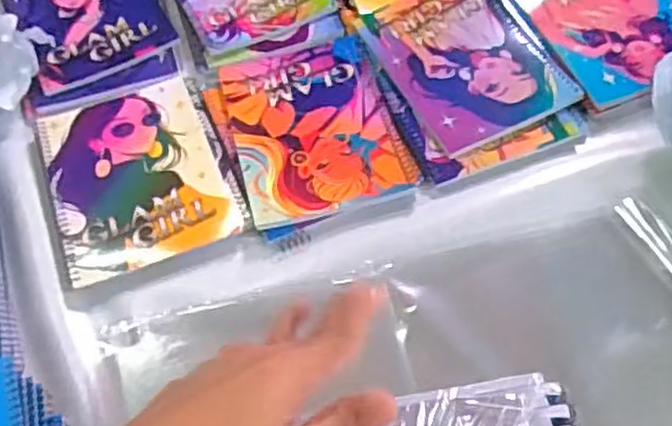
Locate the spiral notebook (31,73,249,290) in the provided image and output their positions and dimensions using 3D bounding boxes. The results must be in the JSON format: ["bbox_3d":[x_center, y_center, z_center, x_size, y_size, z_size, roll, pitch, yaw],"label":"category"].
[{"bbox_3d":[-0.187,-0.041,0.654,0.148,0.008,0.200,-20,59,-10],"label":"spiral notebook"}]

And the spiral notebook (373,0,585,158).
[{"bbox_3d":[0.136,-0.159,0.709,0.145,0.007,0.200,-19,59,-9],"label":"spiral notebook"}]

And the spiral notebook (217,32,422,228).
[{"bbox_3d":[-0.023,-0.086,0.675,0.150,0.008,0.203,-14,58,-6],"label":"spiral notebook"}]

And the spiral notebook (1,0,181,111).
[{"bbox_3d":[-0.269,-0.211,0.770,0.153,0.013,0.233,-22,59,-11],"label":"spiral notebook"}]

